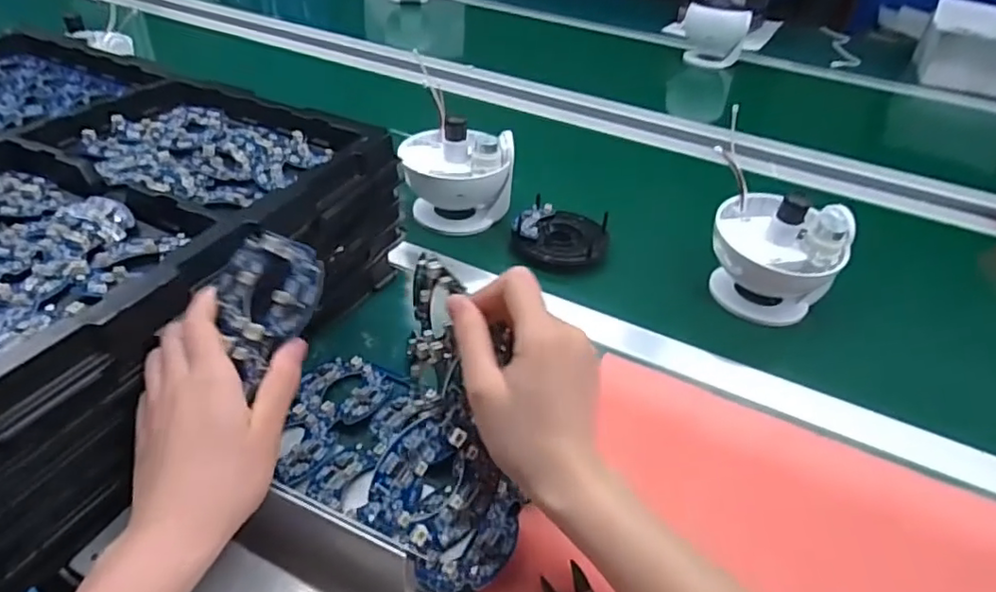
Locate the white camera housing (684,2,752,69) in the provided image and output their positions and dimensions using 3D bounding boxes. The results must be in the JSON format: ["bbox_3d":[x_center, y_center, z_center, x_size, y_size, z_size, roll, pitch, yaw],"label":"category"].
[{"bbox_3d":[0.430,-0.513,1.229,0.129,0.116,0.067,15,40,13],"label":"white camera housing"}]

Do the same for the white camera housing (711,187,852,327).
[{"bbox_3d":[0.266,-0.035,0.599,0.121,0.113,0.100,26,43,24],"label":"white camera housing"}]

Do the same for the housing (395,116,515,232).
[{"bbox_3d":[-0.044,-0.131,0.678,0.120,0.126,0.098,3,39,-3],"label":"housing"}]

